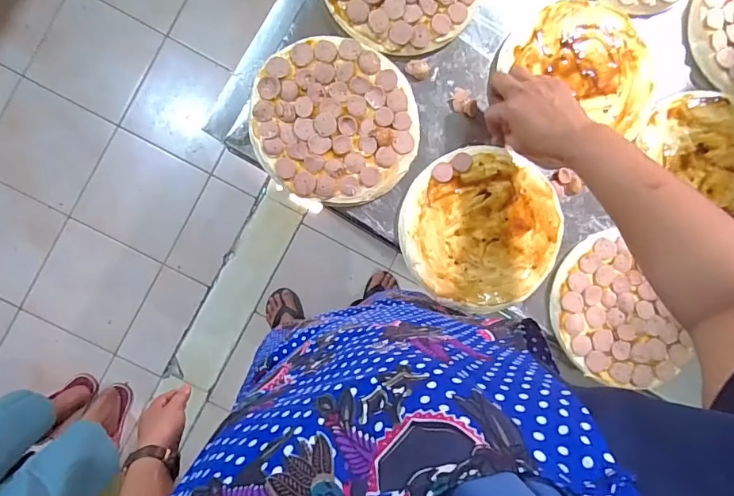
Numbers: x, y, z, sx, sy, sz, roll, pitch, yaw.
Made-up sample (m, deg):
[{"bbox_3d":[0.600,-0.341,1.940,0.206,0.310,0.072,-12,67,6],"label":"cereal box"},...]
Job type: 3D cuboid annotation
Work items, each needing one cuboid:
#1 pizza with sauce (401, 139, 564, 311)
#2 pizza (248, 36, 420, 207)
[{"bbox_3d":[0.144,-0.023,0.543,0.197,0.009,0.197,-13,91,-5],"label":"pizza with sauce"},{"bbox_3d":[-0.037,-0.153,0.531,0.196,0.019,0.190,0,90,-5],"label":"pizza"}]

